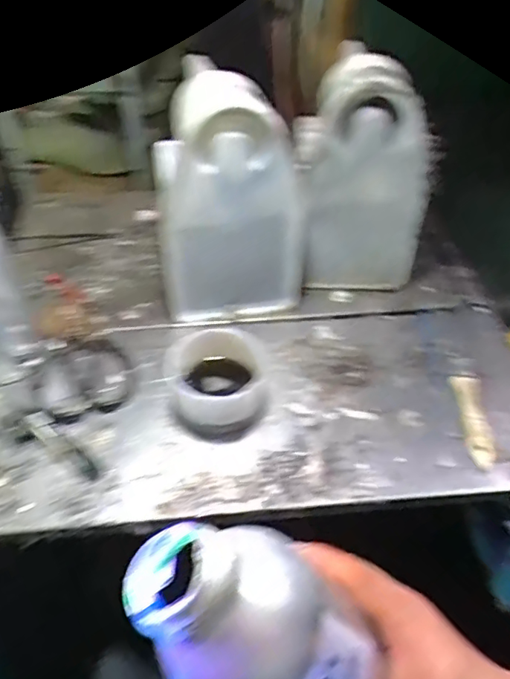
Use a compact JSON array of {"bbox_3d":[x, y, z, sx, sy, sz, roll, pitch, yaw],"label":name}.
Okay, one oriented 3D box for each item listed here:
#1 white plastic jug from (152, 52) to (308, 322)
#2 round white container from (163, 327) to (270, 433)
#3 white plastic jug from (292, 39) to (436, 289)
[{"bbox_3d":[-0.030,-0.145,0.596,0.153,0.251,0.094,-7,48,-7],"label":"white plastic jug"},{"bbox_3d":[-0.038,0.043,0.552,0.101,0.063,0.085,1,48,0],"label":"round white container"},{"bbox_3d":[0.111,-0.176,0.623,0.139,0.257,0.107,-7,48,-7],"label":"white plastic jug"}]

